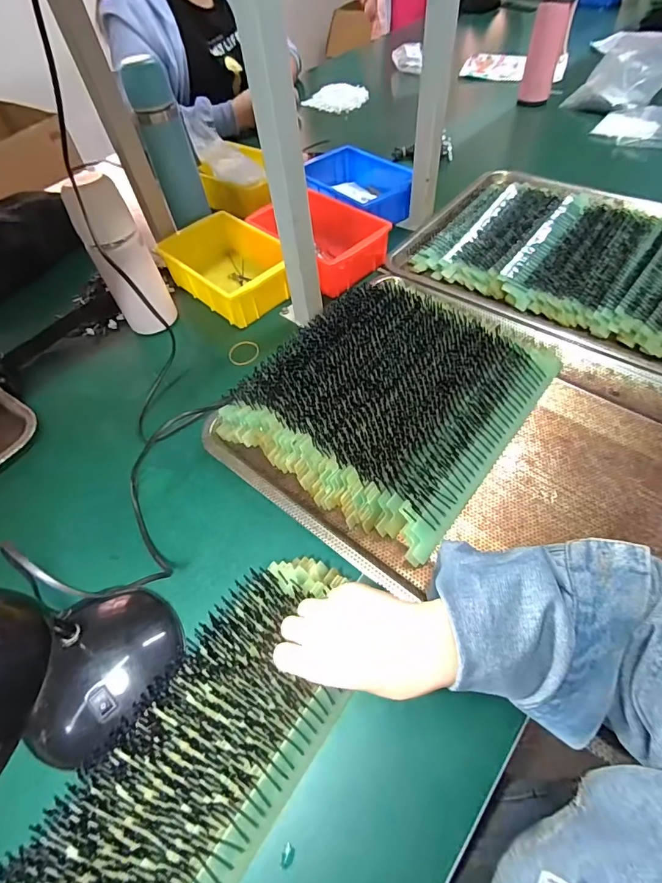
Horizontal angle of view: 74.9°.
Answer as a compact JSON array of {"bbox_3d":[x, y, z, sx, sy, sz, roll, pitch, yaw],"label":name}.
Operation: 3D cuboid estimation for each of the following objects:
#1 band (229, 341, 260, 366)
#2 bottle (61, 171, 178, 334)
[{"bbox_3d":[-0.122,-0.122,0.599,0.041,0.007,0.043,0,64,-1],"label":"band"},{"bbox_3d":[-0.268,-0.230,0.565,0.070,0.190,0.060,-30,59,-13],"label":"bottle"}]

